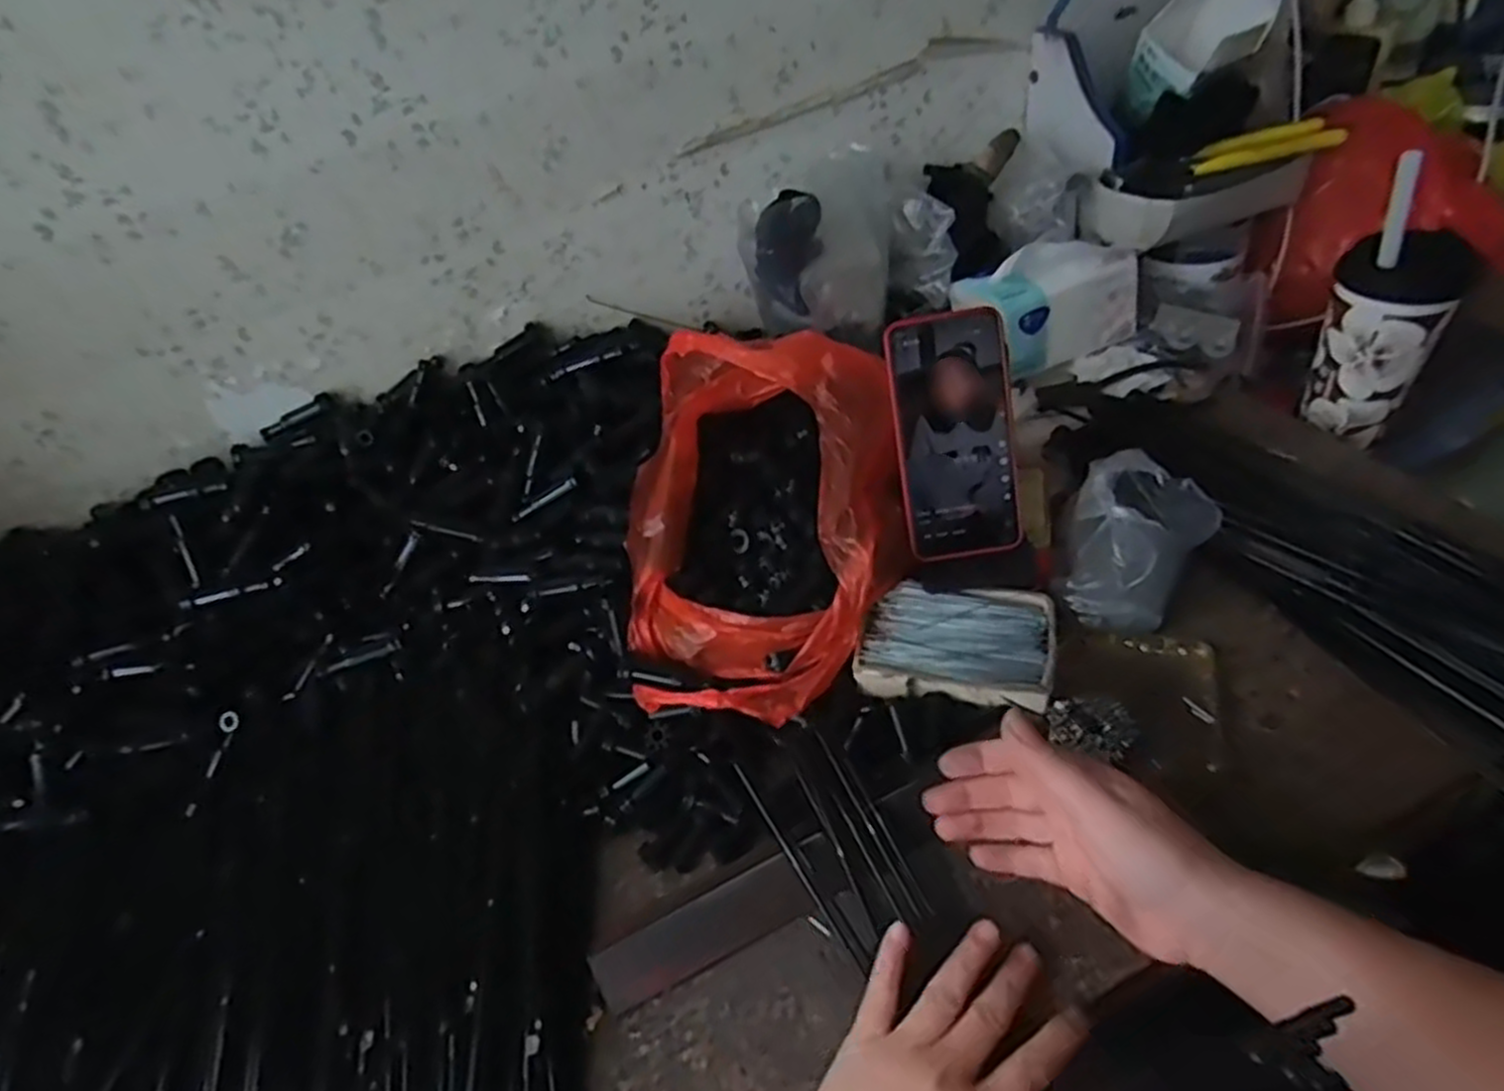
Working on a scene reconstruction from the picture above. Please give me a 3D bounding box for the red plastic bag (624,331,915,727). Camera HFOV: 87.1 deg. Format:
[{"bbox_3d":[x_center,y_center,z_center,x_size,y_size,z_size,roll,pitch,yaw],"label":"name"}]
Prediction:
[{"bbox_3d":[0.009,-0.028,0.559,0.191,0.138,0.259,0,45,14],"label":"red plastic bag"}]

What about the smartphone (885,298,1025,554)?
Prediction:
[{"bbox_3d":[0.137,-0.073,0.533,0.078,0.160,0.007,-9,12,7],"label":"smartphone"}]

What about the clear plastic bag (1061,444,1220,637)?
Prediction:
[{"bbox_3d":[0.269,-0.008,0.556,0.086,0.072,0.119,23,54,32],"label":"clear plastic bag"}]

